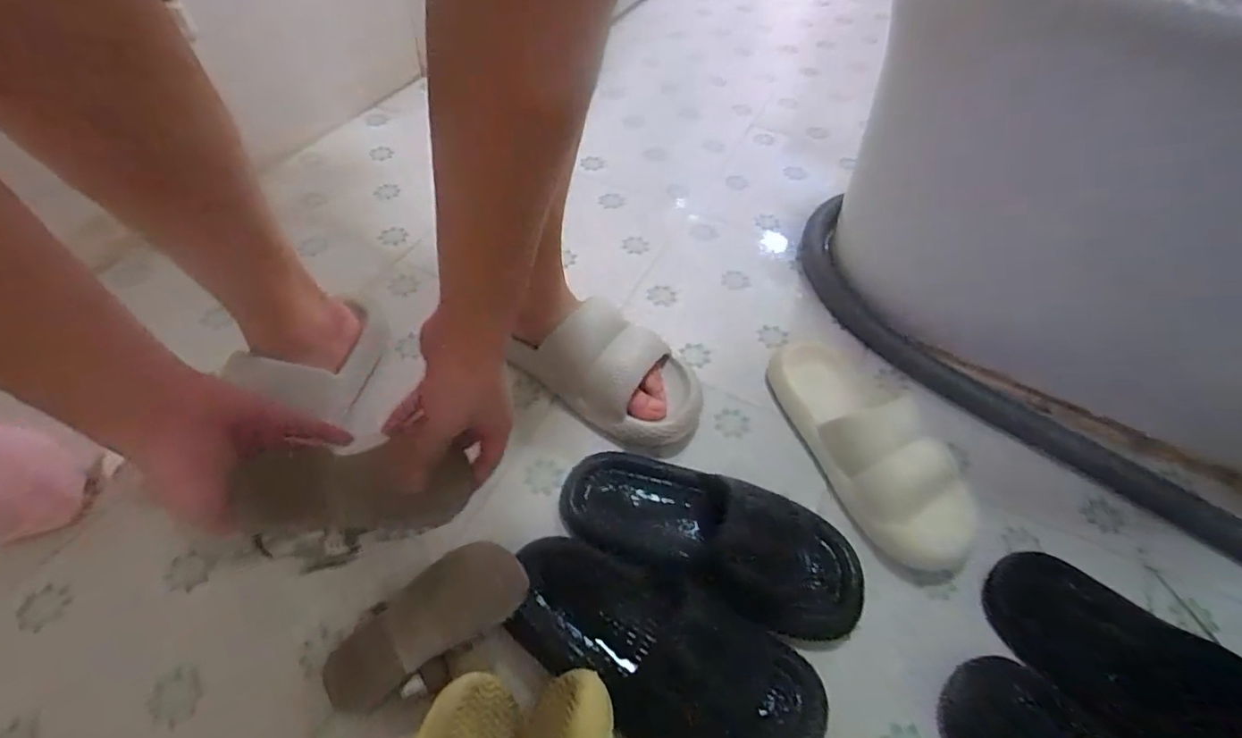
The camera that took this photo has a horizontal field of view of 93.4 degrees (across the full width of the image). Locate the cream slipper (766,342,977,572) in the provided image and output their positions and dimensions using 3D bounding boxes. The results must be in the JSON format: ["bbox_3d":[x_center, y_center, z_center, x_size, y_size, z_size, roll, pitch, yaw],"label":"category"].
[{"bbox_3d":[0.245,0.064,0.590,0.099,0.061,0.278,-16,53,-17],"label":"cream slipper"}]

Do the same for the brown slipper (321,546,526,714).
[{"bbox_3d":[-0.151,0.203,0.464,0.158,0.055,0.078,-22,55,-21],"label":"brown slipper"}]

